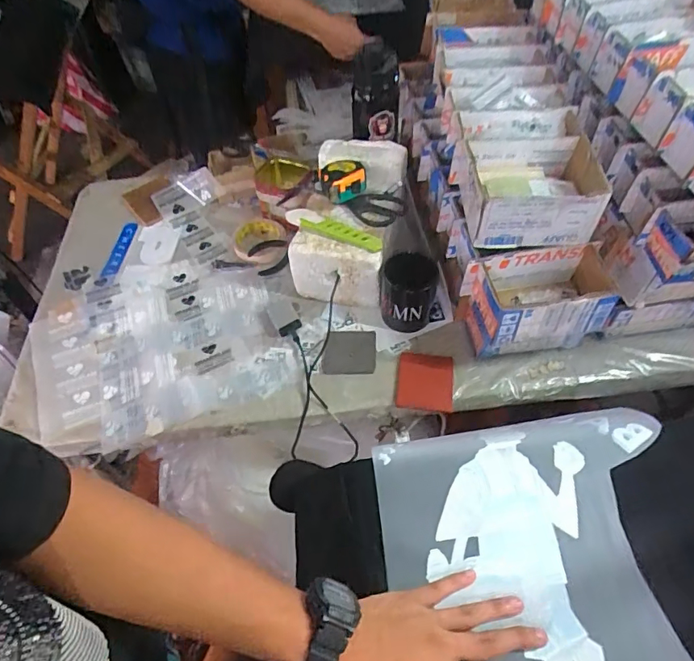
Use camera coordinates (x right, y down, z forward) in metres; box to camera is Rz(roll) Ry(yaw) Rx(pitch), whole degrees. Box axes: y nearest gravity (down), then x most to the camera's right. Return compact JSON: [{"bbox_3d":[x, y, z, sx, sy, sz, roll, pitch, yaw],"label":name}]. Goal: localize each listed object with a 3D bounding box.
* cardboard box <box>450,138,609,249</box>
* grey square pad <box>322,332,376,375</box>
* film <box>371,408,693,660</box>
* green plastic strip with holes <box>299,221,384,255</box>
[{"bbox_3d":[0.239,-0.192,0.653,0.174,0.077,0.148,0,53,2],"label":"cardboard box"},{"bbox_3d":[0.004,0.033,0.741,0.075,0.009,0.082,2,53,4],"label":"grey square pad"},{"bbox_3d":[0.175,0.232,0.427,0.271,0.025,0.333,-4,53,-1],"label":"film"},{"bbox_3d":[-0.008,-0.146,0.726,0.128,0.015,0.026,22,56,18],"label":"green plastic strip with holes"}]

